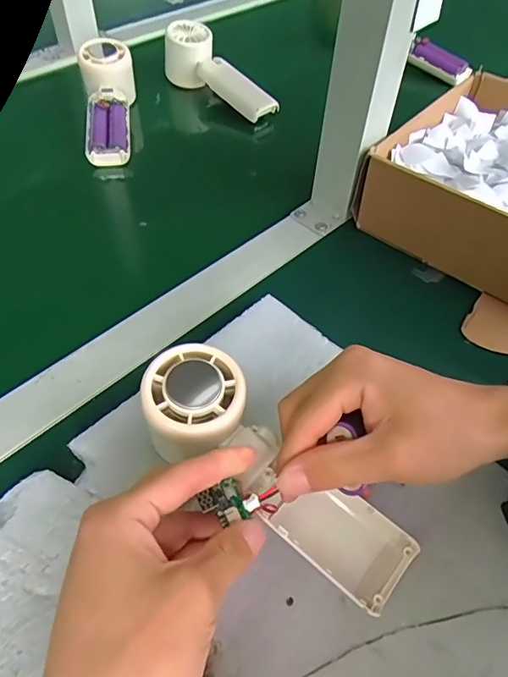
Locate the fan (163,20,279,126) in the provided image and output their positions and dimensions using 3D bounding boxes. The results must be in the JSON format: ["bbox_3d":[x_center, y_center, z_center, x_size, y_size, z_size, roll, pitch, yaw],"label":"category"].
[{"bbox_3d":[-0.039,-0.311,0.568,0.152,0.058,0.043,37,59,24],"label":"fan"}]

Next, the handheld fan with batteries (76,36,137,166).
[{"bbox_3d":[-0.156,-0.253,0.517,0.055,0.064,0.149,-5,52,-6],"label":"handheld fan with batteries"}]

